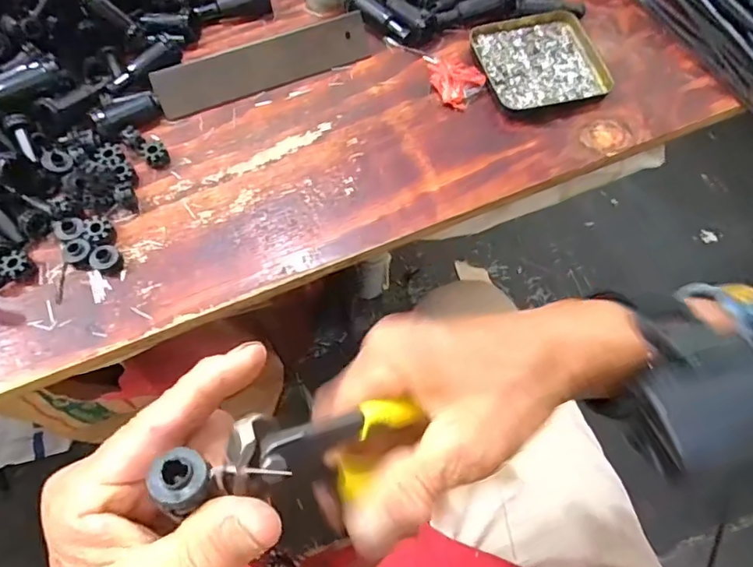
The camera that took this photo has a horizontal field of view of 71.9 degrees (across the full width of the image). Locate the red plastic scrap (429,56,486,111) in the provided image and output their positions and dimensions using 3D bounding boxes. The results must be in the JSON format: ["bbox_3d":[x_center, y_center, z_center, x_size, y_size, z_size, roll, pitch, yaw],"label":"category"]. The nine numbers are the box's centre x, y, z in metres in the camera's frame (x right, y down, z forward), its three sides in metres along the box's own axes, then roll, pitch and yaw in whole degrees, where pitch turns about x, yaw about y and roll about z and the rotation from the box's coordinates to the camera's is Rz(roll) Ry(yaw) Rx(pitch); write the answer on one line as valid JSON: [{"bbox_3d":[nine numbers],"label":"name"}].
[{"bbox_3d":[0.062,-0.167,0.425,0.047,0.009,0.039,40,71,16],"label":"red plastic scrap"}]

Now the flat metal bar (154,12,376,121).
[{"bbox_3d":[-0.090,-0.177,0.421,0.175,0.036,0.004,-22,28,-10],"label":"flat metal bar"}]

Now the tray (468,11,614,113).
[{"bbox_3d":[0.134,-0.188,0.432,0.097,0.013,0.093,-13,66,-7],"label":"tray"}]

